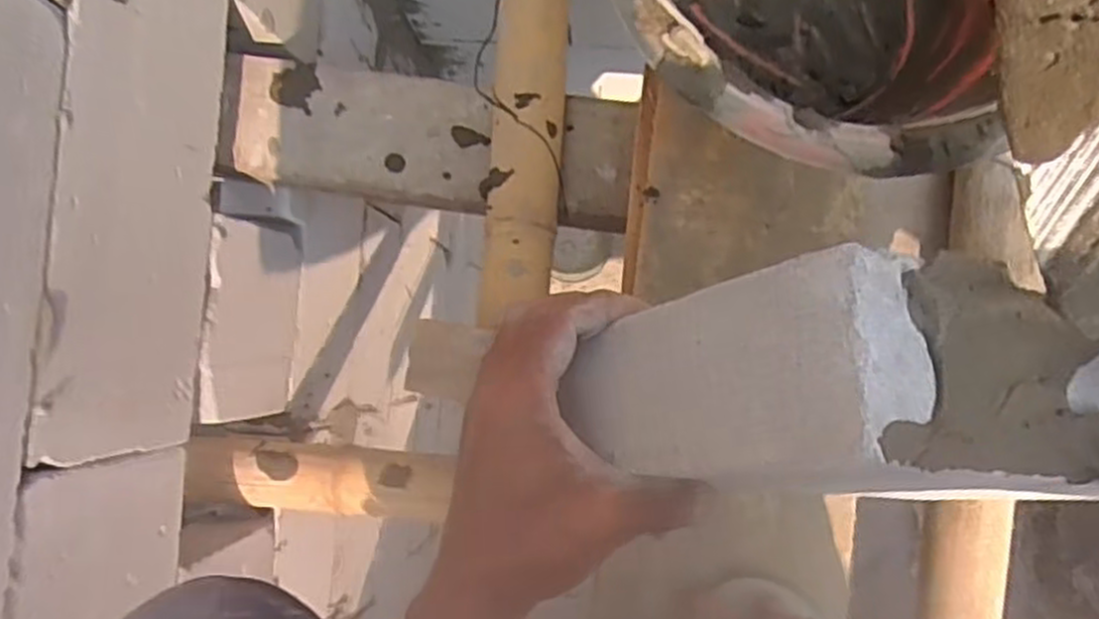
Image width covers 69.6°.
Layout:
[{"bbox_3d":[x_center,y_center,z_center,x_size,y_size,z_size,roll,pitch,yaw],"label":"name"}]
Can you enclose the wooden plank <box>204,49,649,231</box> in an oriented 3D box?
[{"bbox_3d":[-0.117,-0.157,0.743,0.389,0.024,0.117,10,88,4],"label":"wooden plank"}]

